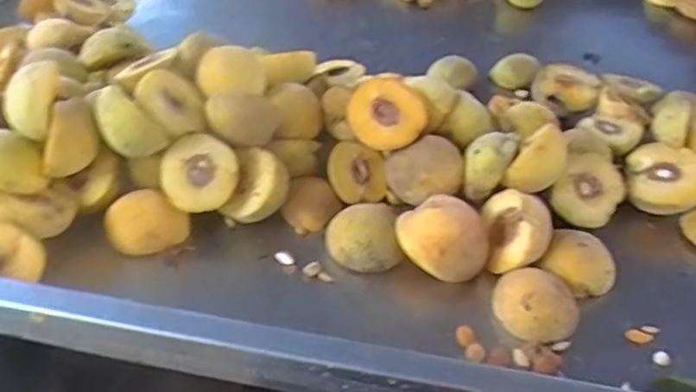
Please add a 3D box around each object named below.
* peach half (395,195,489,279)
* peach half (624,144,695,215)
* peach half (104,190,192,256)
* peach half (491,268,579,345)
[{"bbox_3d":[0.081,0.033,0.511,0.071,0.039,0.052,31,44,27],"label":"peach half"},{"bbox_3d":[0.309,-0.017,0.609,0.075,0.040,0.079,27,42,24],"label":"peach half"},{"bbox_3d":[-0.165,0.023,0.521,0.064,0.031,0.053,-19,70,-1],"label":"peach half"},{"bbox_3d":[0.147,0.083,0.486,0.066,0.029,0.052,21,40,17],"label":"peach half"}]

